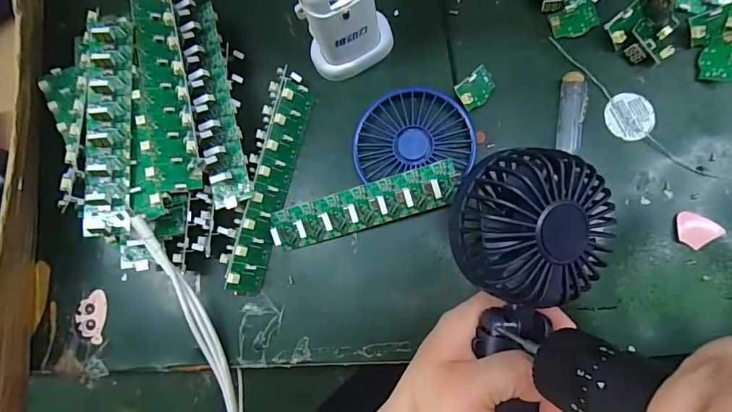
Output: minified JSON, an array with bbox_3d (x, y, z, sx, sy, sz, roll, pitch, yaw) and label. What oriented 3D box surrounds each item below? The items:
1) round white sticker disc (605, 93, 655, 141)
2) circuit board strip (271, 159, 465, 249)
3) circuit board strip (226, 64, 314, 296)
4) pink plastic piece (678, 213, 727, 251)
[{"bbox_3d":[0.186,-0.063,0.308,0.032,0.004,0.033,-1,83,7],"label":"round white sticker disc"},{"bbox_3d":[-0.001,0.001,0.313,0.135,0.004,0.031,-17,100,11],"label":"circuit board strip"},{"bbox_3d":[-0.069,-0.018,0.323,0.009,0.032,0.164,10,83,41],"label":"circuit board strip"},{"bbox_3d":[0.220,0.016,0.292,0.026,0.009,0.019,40,90,10],"label":"pink plastic piece"}]

